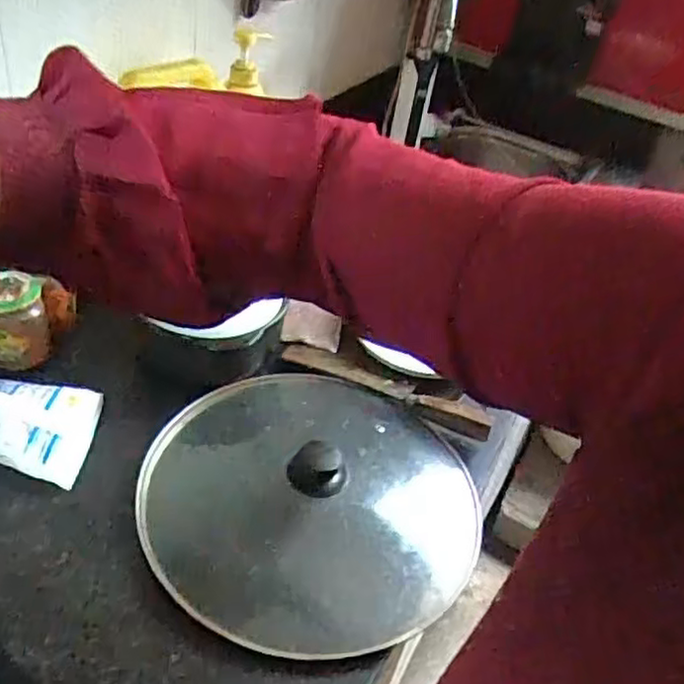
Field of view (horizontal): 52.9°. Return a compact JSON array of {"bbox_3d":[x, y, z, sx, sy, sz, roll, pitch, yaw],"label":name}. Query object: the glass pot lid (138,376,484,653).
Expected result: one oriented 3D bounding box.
[{"bbox_3d":[-0.029,0.143,0.685,0.319,0.058,0.314,4,37,-3],"label":"glass pot lid"}]

